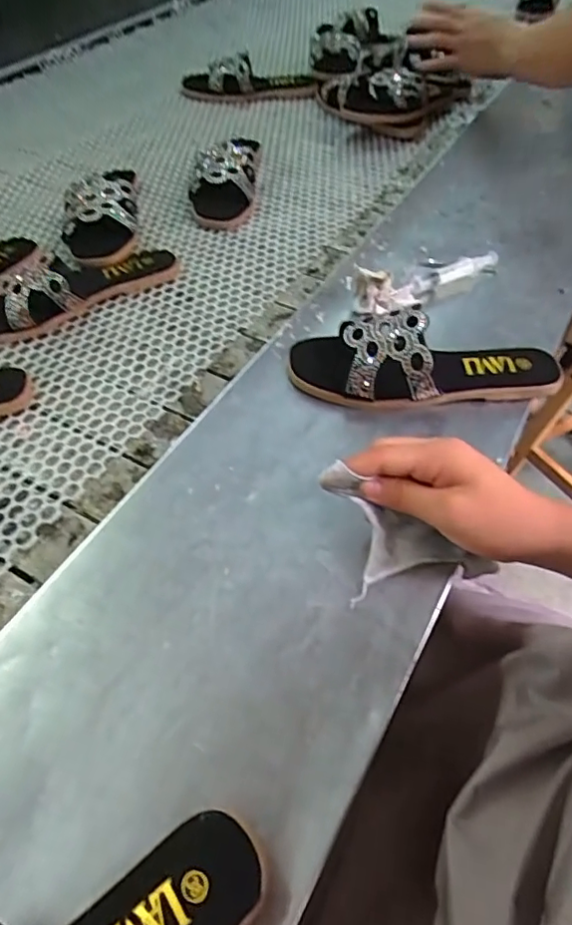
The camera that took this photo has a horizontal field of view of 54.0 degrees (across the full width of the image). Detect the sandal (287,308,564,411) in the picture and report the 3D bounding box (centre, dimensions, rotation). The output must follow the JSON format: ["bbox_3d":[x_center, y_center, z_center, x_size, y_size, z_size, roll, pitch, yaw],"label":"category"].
[{"bbox_3d":[0.121,-0.094,0.492,0.236,0.060,0.087,3,52,4],"label":"sandal"}]

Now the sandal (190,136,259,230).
[{"bbox_3d":[-0.082,-0.399,0.752,0.084,0.064,0.223,2,52,3],"label":"sandal"}]

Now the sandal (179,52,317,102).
[{"bbox_3d":[-0.068,-0.644,0.939,0.235,0.052,0.074,7,53,7],"label":"sandal"}]

